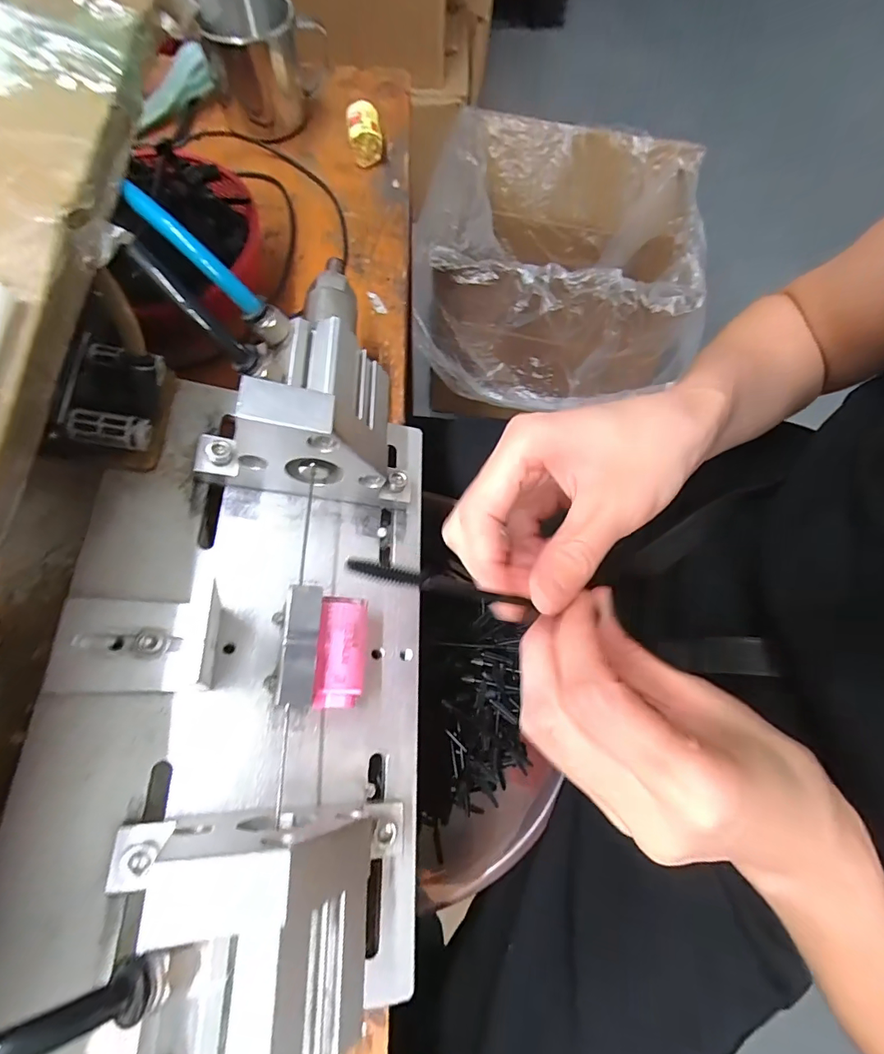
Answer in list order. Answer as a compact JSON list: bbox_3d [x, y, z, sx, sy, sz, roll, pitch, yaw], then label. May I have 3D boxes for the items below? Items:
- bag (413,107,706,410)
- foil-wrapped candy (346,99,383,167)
[{"bbox_3d":[0.201,-0.455,0.832,0.473,0.213,0.450,4,69,0],"label":"bag"},{"bbox_3d":[-0.061,-0.313,0.375,0.025,0.028,0.038,-9,70,-5],"label":"foil-wrapped candy"}]

